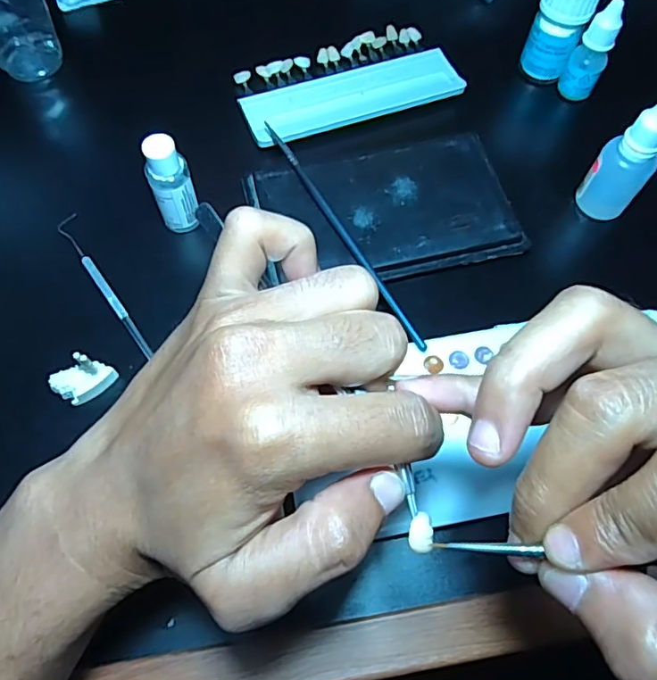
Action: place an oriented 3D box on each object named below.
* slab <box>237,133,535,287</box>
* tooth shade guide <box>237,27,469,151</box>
[{"bbox_3d":[0.034,-0.078,0.326,0.147,0.007,0.088,-13,67,-8],"label":"slab"},{"bbox_3d":[0.012,-0.177,0.377,0.147,0.018,0.075,-22,68,-12],"label":"tooth shade guide"}]

